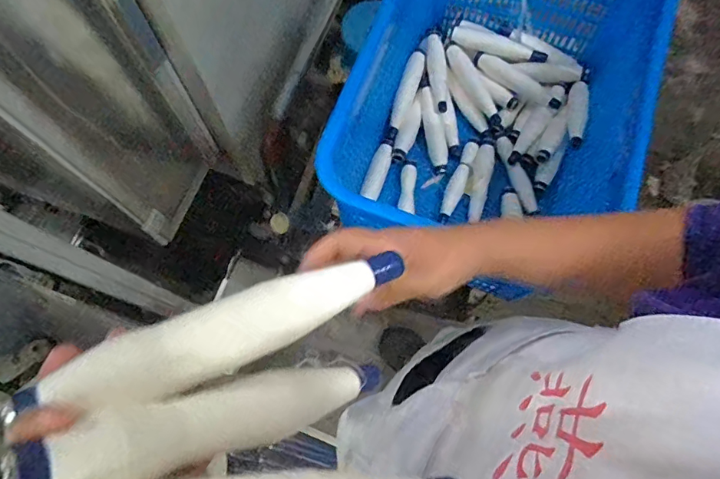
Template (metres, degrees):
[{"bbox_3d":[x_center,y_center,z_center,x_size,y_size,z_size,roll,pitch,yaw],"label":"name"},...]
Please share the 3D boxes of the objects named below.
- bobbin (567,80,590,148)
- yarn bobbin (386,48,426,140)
[{"bbox_3d":[0.419,-0.251,0.914,0.037,0.033,0.166,19,73,5],"label":"bobbin"},{"bbox_3d":[0.093,-0.297,0.959,0.041,0.030,0.202,19,73,5],"label":"yarn bobbin"}]

